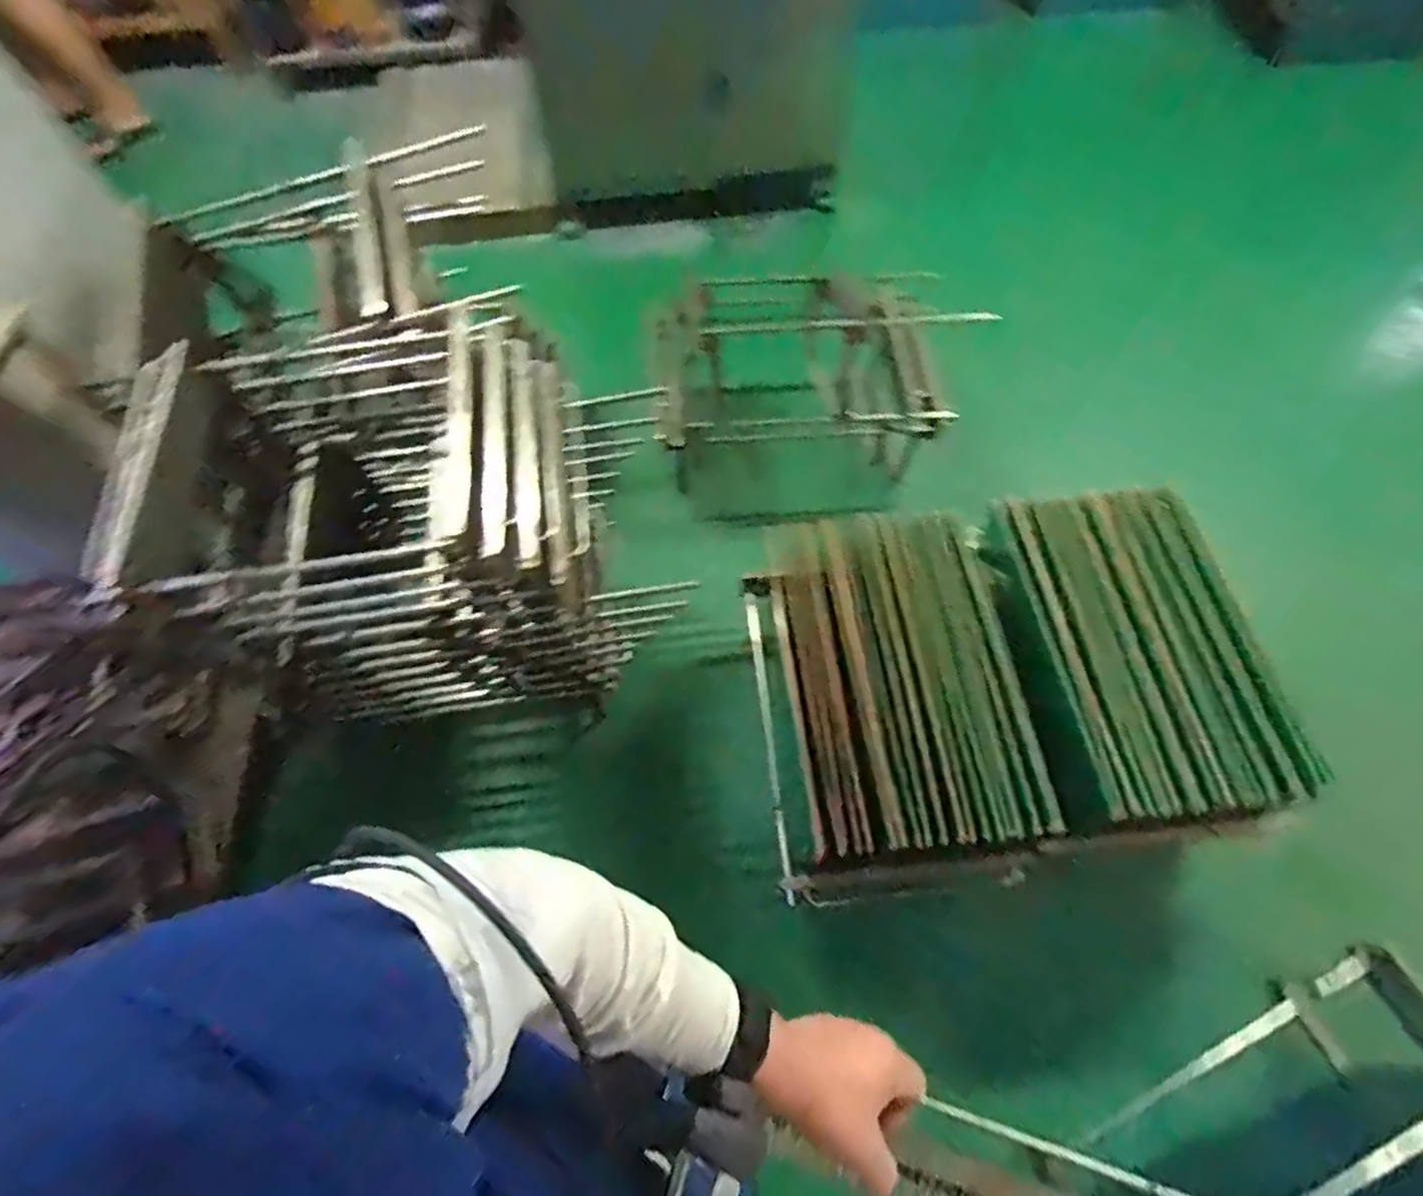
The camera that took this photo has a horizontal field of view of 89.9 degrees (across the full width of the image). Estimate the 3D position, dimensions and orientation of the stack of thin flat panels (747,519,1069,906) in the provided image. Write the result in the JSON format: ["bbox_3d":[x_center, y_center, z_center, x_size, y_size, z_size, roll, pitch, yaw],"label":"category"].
[{"bbox_3d":[0.309,0.207,1.273,0.425,0.357,0.576,-5,61,-1],"label":"stack of thin flat panels"}]

